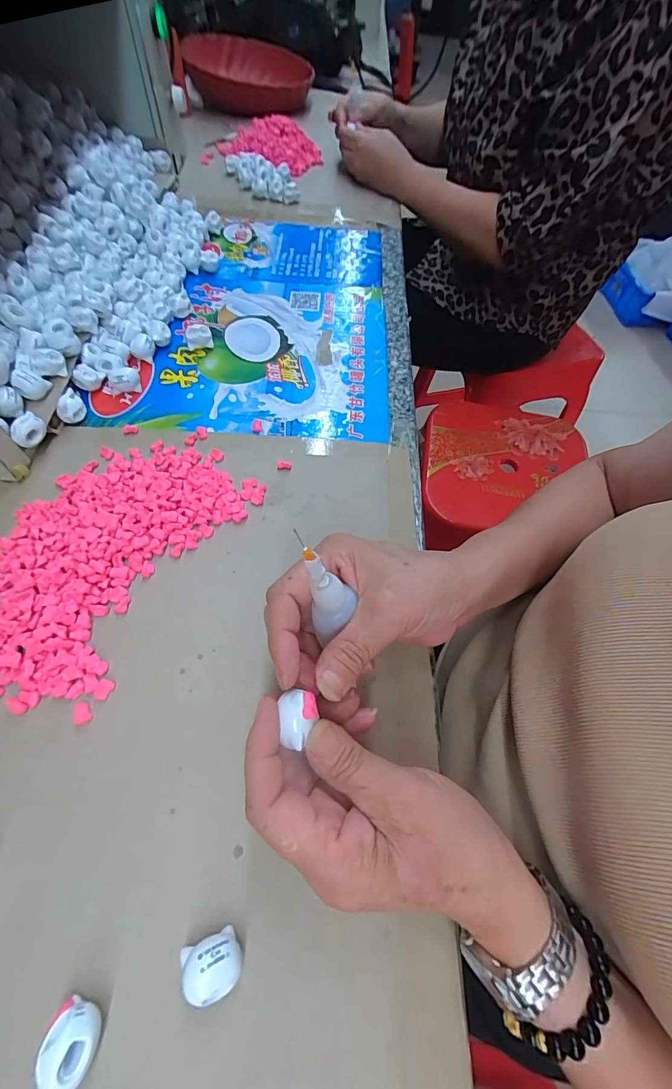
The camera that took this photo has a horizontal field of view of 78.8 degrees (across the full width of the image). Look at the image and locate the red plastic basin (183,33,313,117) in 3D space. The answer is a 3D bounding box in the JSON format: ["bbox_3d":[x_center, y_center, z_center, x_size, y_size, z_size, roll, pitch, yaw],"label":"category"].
[{"bbox_3d":[-0.164,-0.890,0.772,0.223,0.063,0.168,5,60,0],"label":"red plastic basin"}]

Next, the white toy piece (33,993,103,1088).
[{"bbox_3d":[-0.110,0.209,0.171,0.020,0.019,0.024,9,60,2],"label":"white toy piece"}]

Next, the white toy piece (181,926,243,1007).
[{"bbox_3d":[-0.056,0.191,0.186,0.025,0.021,0.020,-16,62,-12],"label":"white toy piece"}]

